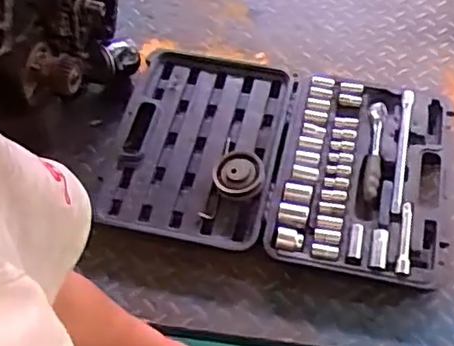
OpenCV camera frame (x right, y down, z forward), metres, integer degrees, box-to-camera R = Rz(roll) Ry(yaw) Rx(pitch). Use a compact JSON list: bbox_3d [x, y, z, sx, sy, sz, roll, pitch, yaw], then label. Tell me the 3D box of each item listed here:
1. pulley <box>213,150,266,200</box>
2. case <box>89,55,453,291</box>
[{"bbox_3d":[0.019,0.003,0.989,0.080,0.032,0.072,-2,57,-1],"label":"pulley"},{"bbox_3d":[0.069,-0.032,1.033,0.573,0.055,0.366,12,54,10],"label":"case"}]

